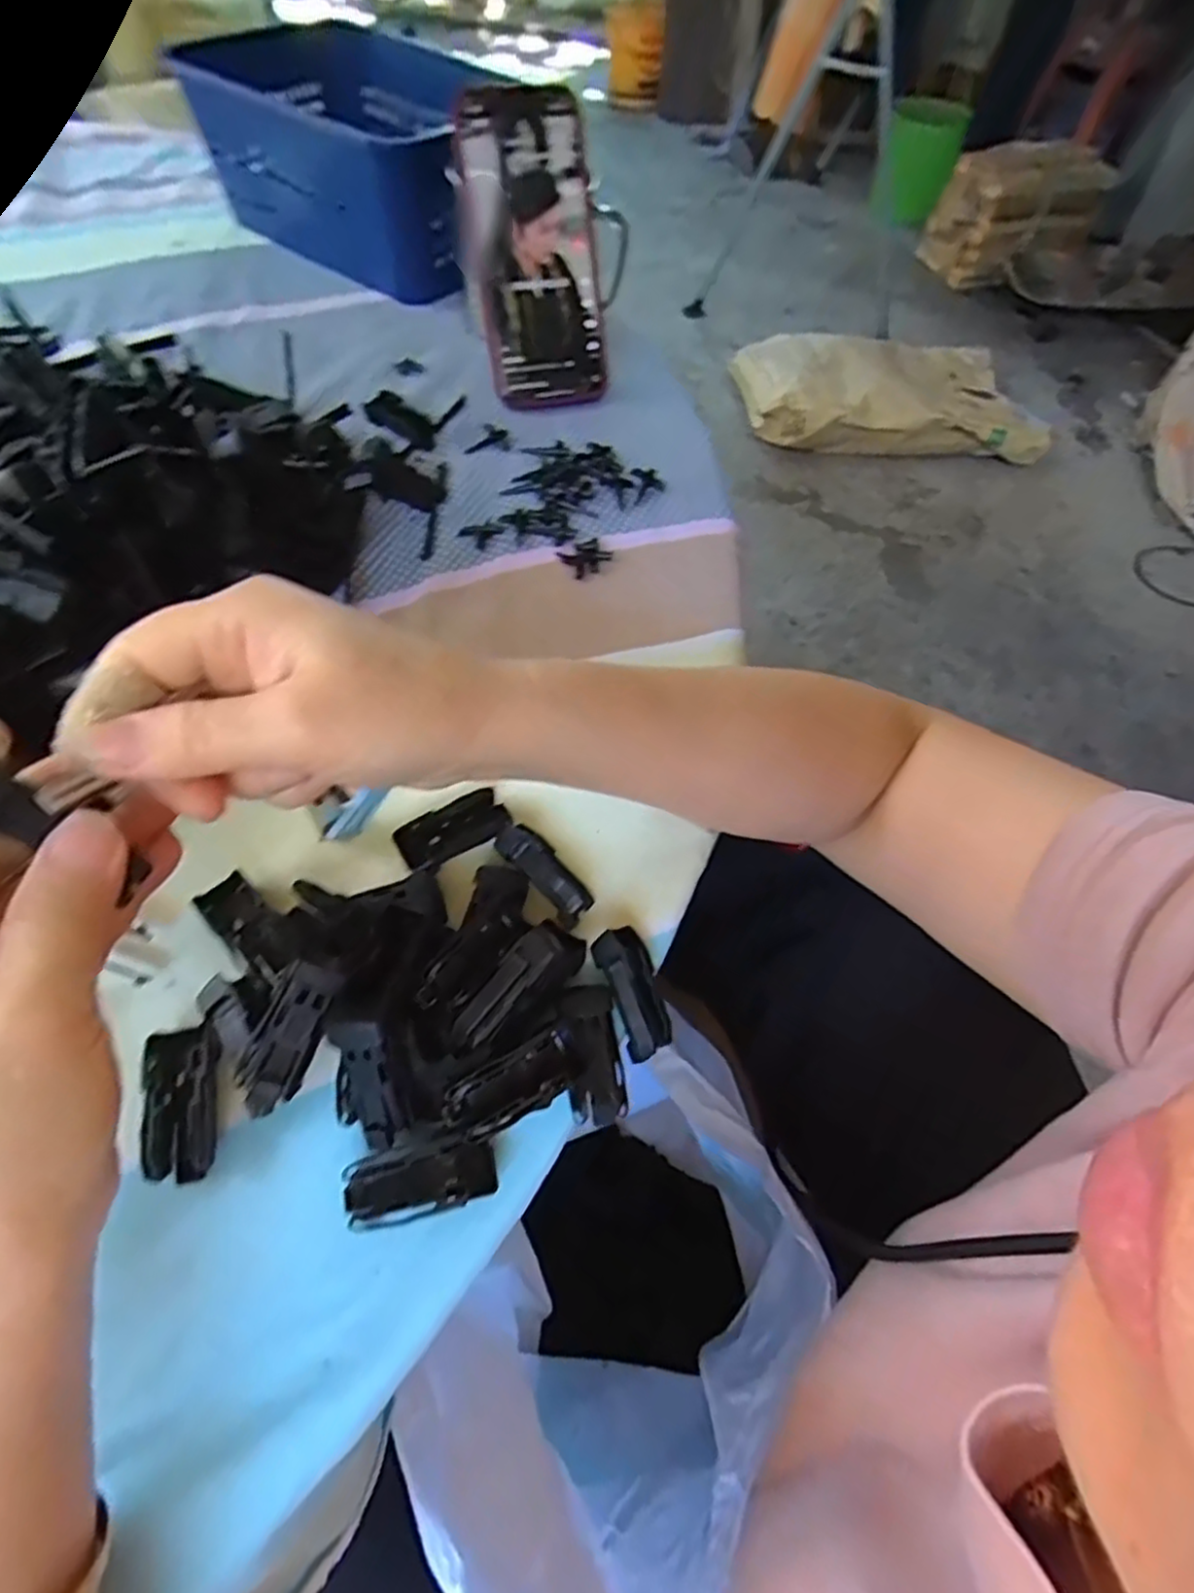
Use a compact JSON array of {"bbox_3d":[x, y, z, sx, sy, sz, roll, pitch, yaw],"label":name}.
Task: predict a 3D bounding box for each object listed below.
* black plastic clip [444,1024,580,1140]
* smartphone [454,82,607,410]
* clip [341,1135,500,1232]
[{"bbox_3d":[-0.026,0.094,0.229,0.045,0.016,0.018,-27,62,-17],"label":"black plastic clip"},{"bbox_3d":[-0.038,-0.330,0.436,0.075,0.158,0.018,-11,22,-9],"label":"smartphone"},{"bbox_3d":[-0.056,0.124,0.229,0.047,0.014,0.020,-10,58,-7],"label":"clip"}]

